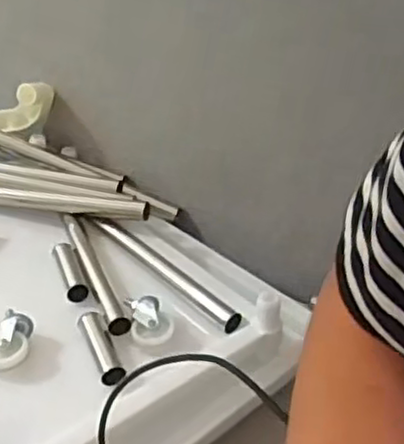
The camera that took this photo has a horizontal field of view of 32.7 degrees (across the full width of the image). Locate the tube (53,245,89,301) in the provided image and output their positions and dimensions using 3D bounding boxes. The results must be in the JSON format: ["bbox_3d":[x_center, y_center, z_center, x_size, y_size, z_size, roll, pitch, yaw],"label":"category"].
[{"bbox_3d":[-0.130,0.048,0.678,0.018,0.017,0.076,-14,38,-18],"label":"tube"}]

